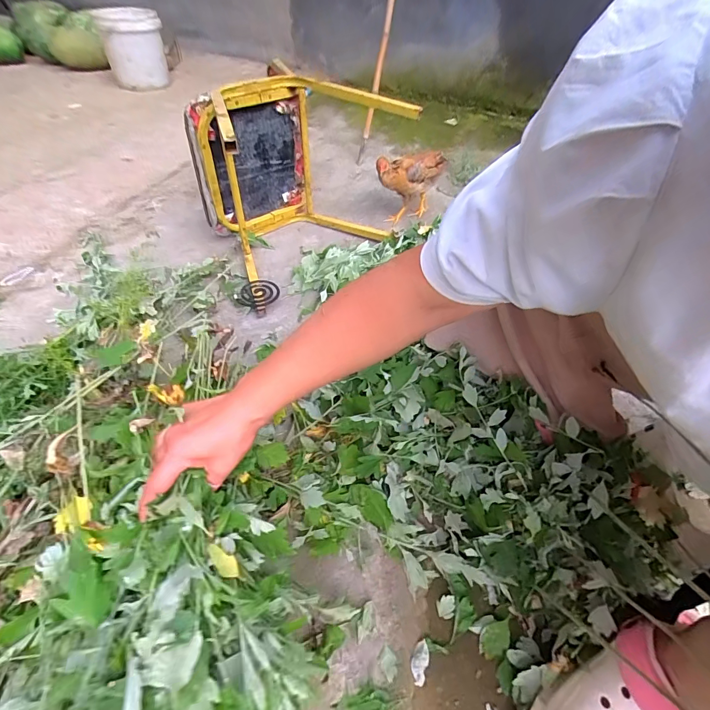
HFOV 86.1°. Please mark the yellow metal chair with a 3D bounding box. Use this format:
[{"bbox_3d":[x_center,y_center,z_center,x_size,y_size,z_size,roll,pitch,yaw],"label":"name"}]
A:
[{"bbox_3d":[-0.160,-0.430,0.901,0.425,0.331,0.412,-28,55,-24],"label":"yellow metal chair"}]

